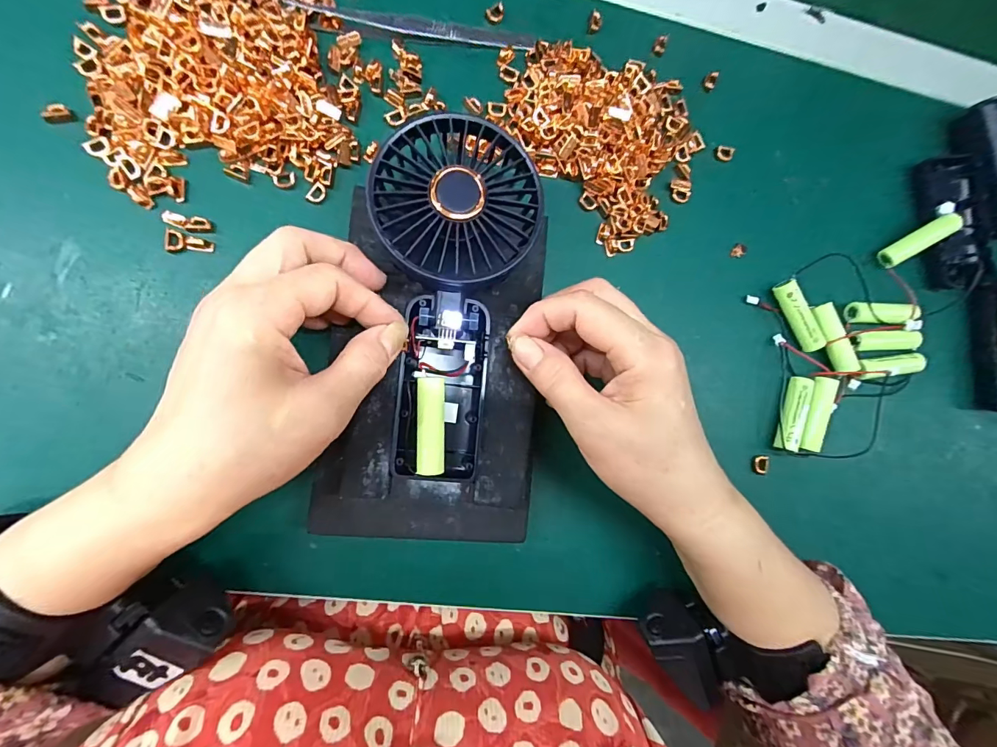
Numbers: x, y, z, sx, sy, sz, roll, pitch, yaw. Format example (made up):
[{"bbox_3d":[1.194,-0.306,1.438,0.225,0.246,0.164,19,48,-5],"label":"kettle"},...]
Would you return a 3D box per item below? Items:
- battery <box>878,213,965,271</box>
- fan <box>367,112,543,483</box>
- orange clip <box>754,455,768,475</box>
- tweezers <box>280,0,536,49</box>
[{"bbox_3d":[0.292,-0.092,0.302,0.057,0.013,0.013,-33,90,9],"label":"battery"},{"bbox_3d":[-0.026,-0.037,0.230,0.080,0.029,0.181,4,92,-8],"label":"fan"},{"bbox_3d":[0.178,0.062,0.294,0.007,0.006,0.013,18,83,-6],"label":"orange clip"},{"bbox_3d":[-0.051,-0.215,0.269,0.149,0.005,0.016,-1,87,-7],"label":"tweezers"}]

